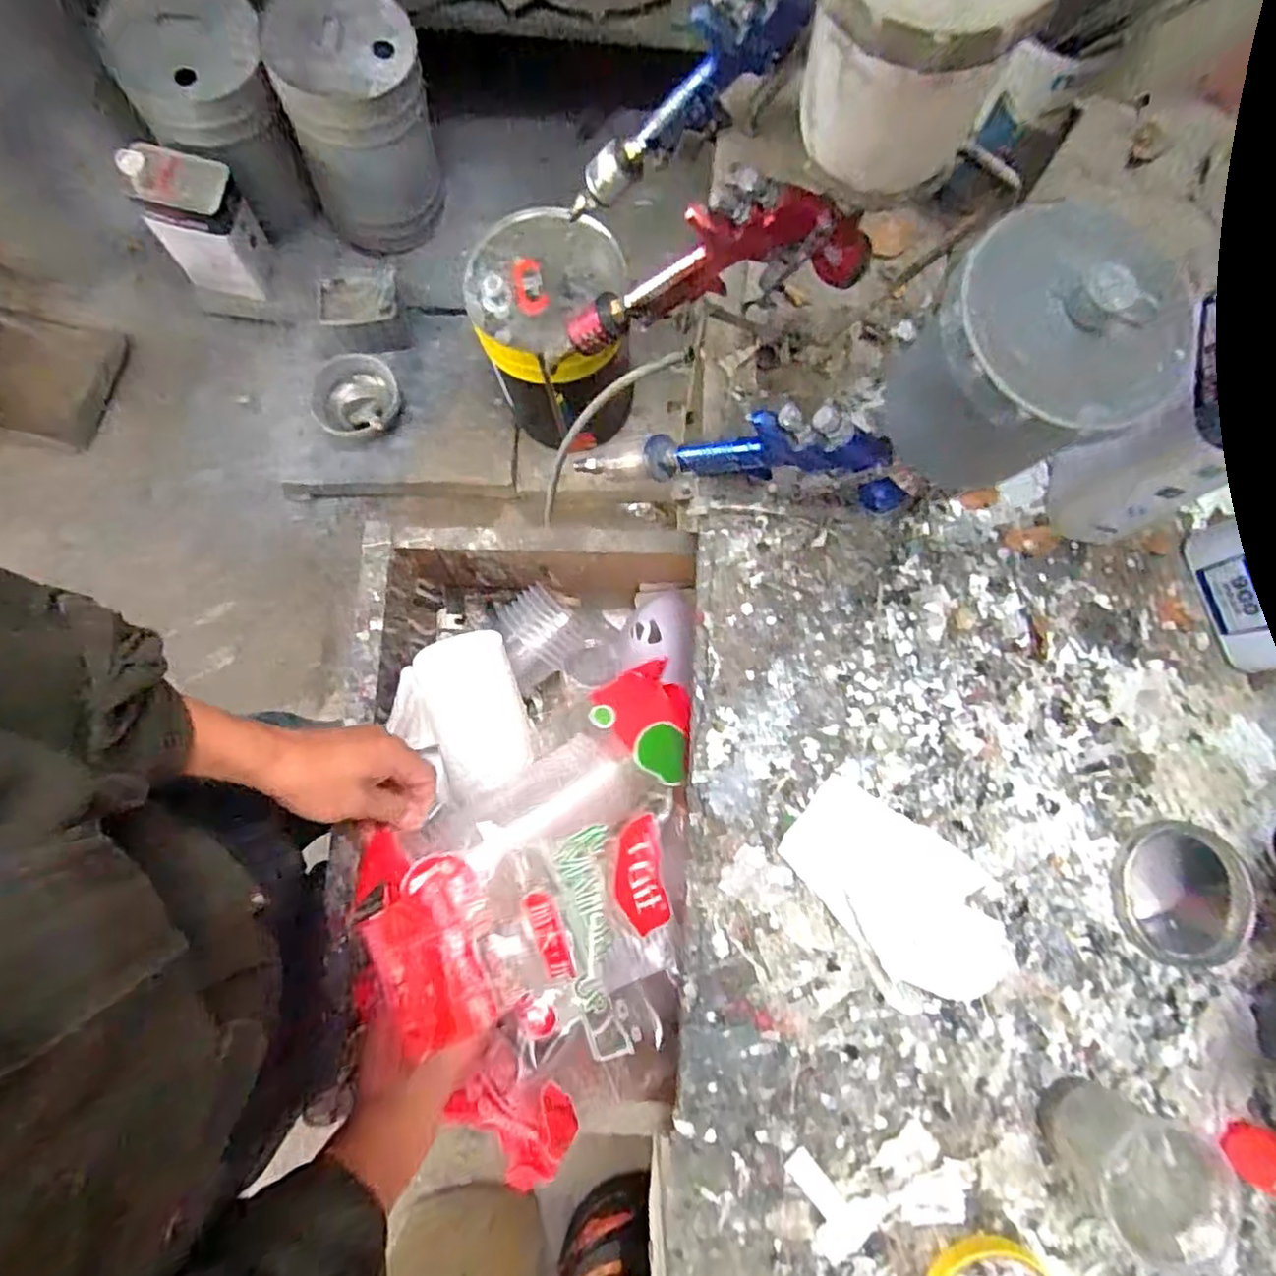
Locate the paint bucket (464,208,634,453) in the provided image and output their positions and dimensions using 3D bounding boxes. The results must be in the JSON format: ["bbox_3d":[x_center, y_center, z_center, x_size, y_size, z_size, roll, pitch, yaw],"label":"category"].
[{"bbox_3d":[-0.155,-0.543,1.237,0.247,0.352,0.306,-16,80,-3],"label":"paint bucket"}]

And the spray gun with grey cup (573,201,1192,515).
[{"bbox_3d":[0.132,-0.134,0.426,0.137,0.372,0.109,-18,98,-24],"label":"spray gun with grey cup"}]

